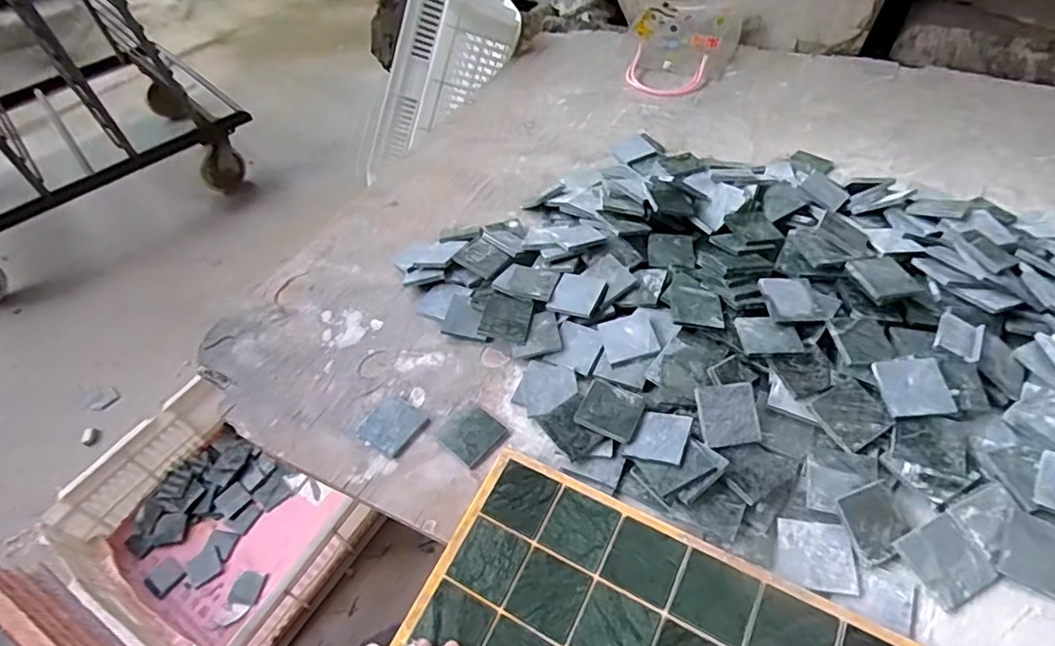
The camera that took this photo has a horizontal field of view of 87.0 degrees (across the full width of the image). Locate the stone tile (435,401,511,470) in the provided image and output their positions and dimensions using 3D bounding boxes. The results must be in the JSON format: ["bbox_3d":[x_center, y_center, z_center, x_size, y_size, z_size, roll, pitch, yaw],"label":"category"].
[{"bbox_3d":[-0.052,0.105,0.527,0.057,0.005,0.050,32,60,28],"label":"stone tile"}]

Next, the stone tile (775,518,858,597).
[{"bbox_3d":[0.211,0.171,0.408,0.051,0.008,0.050,5,51,10],"label":"stone tile"}]

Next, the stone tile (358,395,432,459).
[{"bbox_3d":[-0.126,0.096,0.524,0.052,0.005,0.049,23,56,23],"label":"stone tile"}]

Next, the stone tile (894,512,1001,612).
[{"bbox_3d":[0.301,0.170,0.400,0.047,0.011,0.048,-22,51,-12],"label":"stone tile"}]

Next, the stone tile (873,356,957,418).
[{"bbox_3d":[0.322,0.053,0.464,0.049,0.006,0.051,-10,60,12],"label":"stone tile"}]

